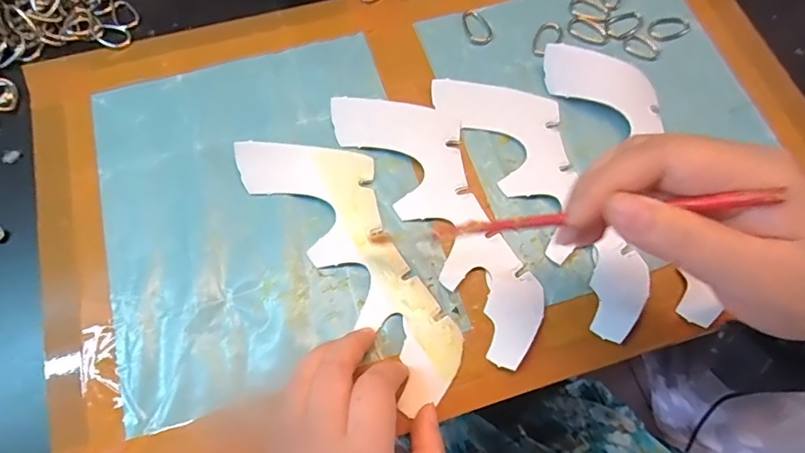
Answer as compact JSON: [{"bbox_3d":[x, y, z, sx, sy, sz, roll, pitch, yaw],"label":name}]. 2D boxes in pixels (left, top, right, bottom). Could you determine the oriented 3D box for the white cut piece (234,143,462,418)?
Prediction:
[{"bbox_3d":[-0.027,0.014,0.319,0.072,0.012,0.203,-33,74,-14],"label":"white cut piece"}]

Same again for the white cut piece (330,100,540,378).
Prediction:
[{"bbox_3d":[0.030,-0.011,0.329,0.073,0.009,0.208,-26,71,-11],"label":"white cut piece"}]

